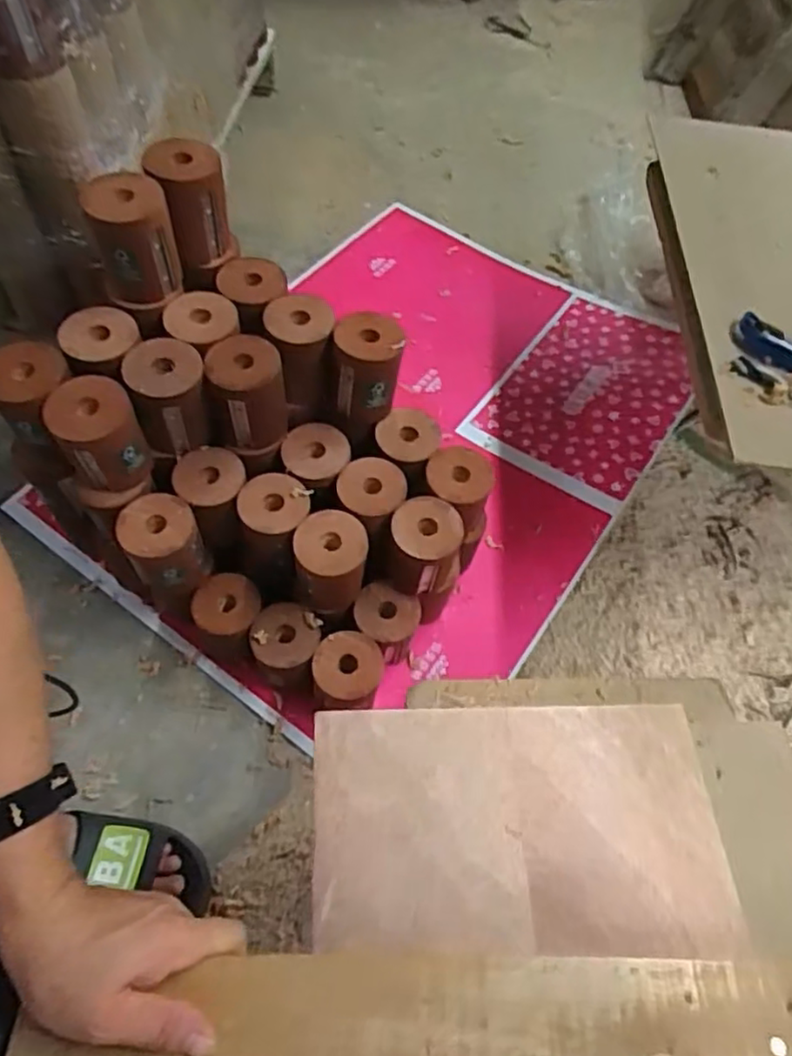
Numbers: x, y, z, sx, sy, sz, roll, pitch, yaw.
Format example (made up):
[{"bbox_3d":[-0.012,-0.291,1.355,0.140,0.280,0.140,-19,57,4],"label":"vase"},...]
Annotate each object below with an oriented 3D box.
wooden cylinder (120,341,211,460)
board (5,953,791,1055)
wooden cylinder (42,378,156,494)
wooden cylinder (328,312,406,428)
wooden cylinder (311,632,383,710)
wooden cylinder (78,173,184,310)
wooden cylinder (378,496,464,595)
[{"bbox_3d":[-0.248,-0.143,0.724,0.076,0.104,0.077,-15,63,-13],"label":"wooden cylinder"},{"bbox_3d":[0.039,0.284,0.375,0.480,0.012,0.065,2,60,-4],"label":"board"},{"bbox_3d":[-0.309,-0.094,0.690,0.078,0.106,0.075,2,60,-4],"label":"wooden cylinder"},{"bbox_3d":[-0.038,-0.182,0.771,0.085,0.110,0.081,6,60,-2],"label":"wooden cylinder"},{"bbox_3d":[-0.057,0.178,0.781,0.077,0.090,0.078,18,60,5],"label":"wooden cylinder"},{"bbox_3d":[-0.272,-0.298,0.689,0.081,0.101,0.086,-13,62,-13],"label":"wooden cylinder"},{"bbox_3d":[0.031,0.023,0.763,0.078,0.095,0.078,19,60,5],"label":"wooden cylinder"}]

